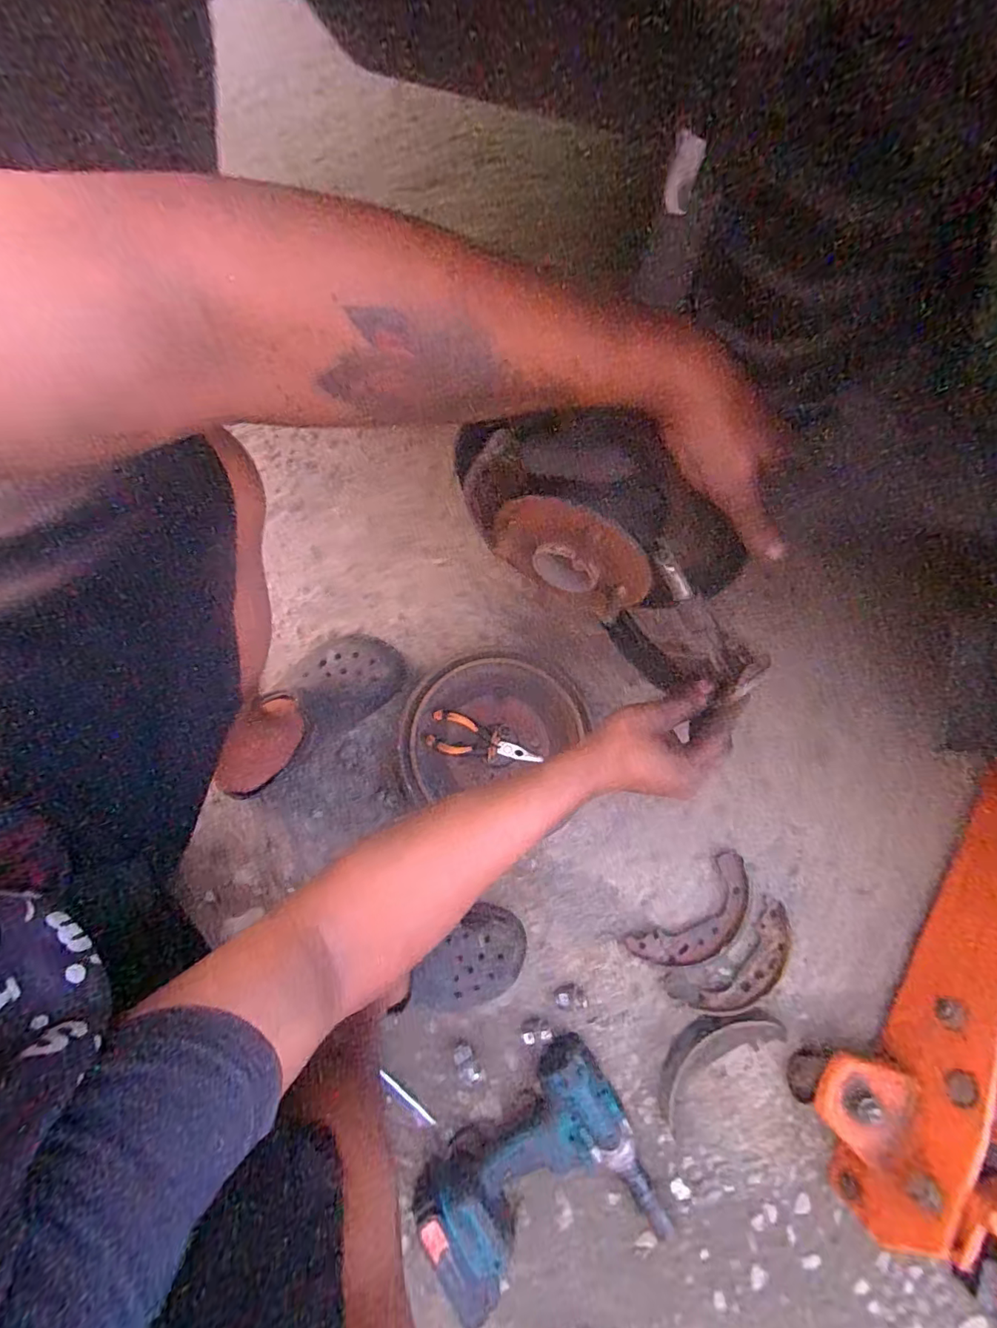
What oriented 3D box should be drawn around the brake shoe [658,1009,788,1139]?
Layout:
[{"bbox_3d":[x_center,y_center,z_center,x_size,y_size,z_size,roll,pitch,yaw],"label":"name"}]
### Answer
[{"bbox_3d":[0.247,0.457,0.605,0.171,0.032,0.071,-35,81,-11],"label":"brake shoe"}]

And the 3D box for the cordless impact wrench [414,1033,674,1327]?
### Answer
[{"bbox_3d":[0.063,0.577,0.552,0.236,0.105,0.213,-37,82,-12],"label":"cordless impact wrench"}]

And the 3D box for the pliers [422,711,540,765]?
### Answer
[{"bbox_3d":[-0.018,0.104,0.680,0.148,0.012,0.053,18,76,0],"label":"pliers"}]

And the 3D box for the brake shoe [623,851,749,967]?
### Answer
[{"bbox_3d":[0.250,0.316,0.645,0.183,0.032,0.065,-35,81,-11],"label":"brake shoe"}]

